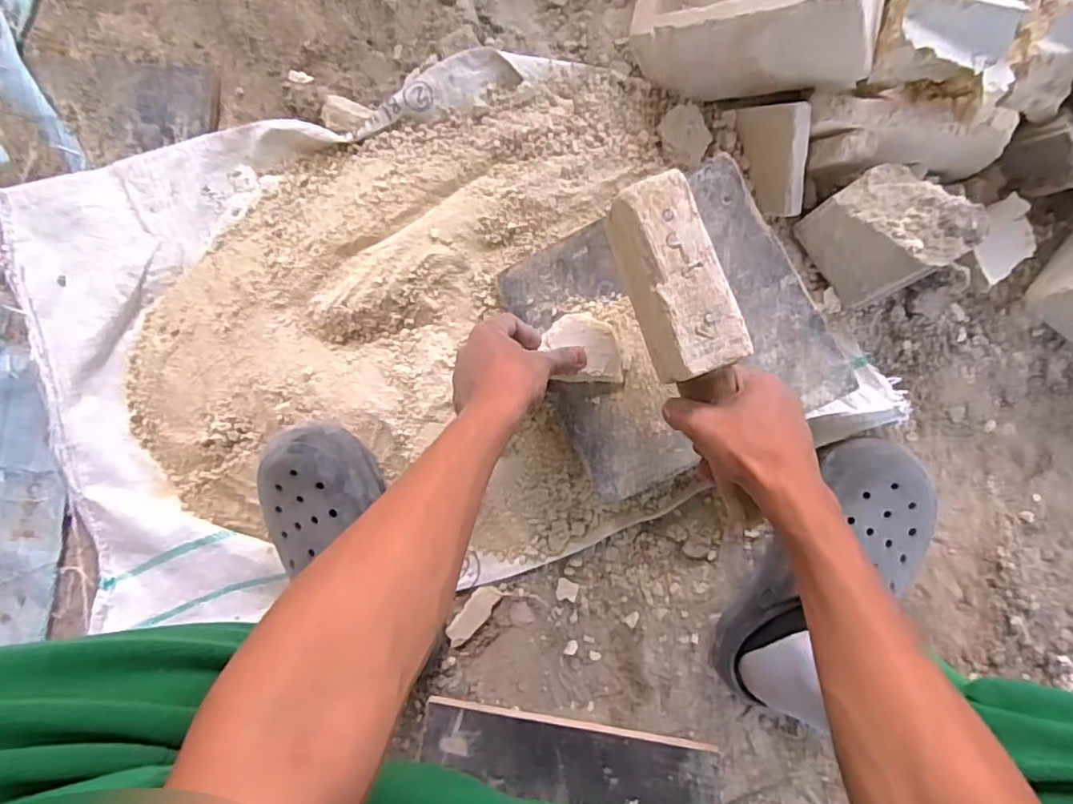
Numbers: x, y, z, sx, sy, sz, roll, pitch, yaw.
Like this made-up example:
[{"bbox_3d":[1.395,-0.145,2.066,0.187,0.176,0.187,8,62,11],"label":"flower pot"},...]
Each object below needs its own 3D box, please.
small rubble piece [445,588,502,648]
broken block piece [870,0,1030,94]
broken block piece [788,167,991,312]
[{"bbox_3d":[-0.067,0.222,0.637,0.026,0.007,0.074,35,90,5],"label":"small rubble piece"},{"bbox_3d":[0.345,-0.306,0.517,0.097,0.045,0.072,10,118,13],"label":"broken block piece"},{"bbox_3d":[0.321,-0.157,0.577,0.101,0.099,0.103,-32,87,4],"label":"broken block piece"}]

